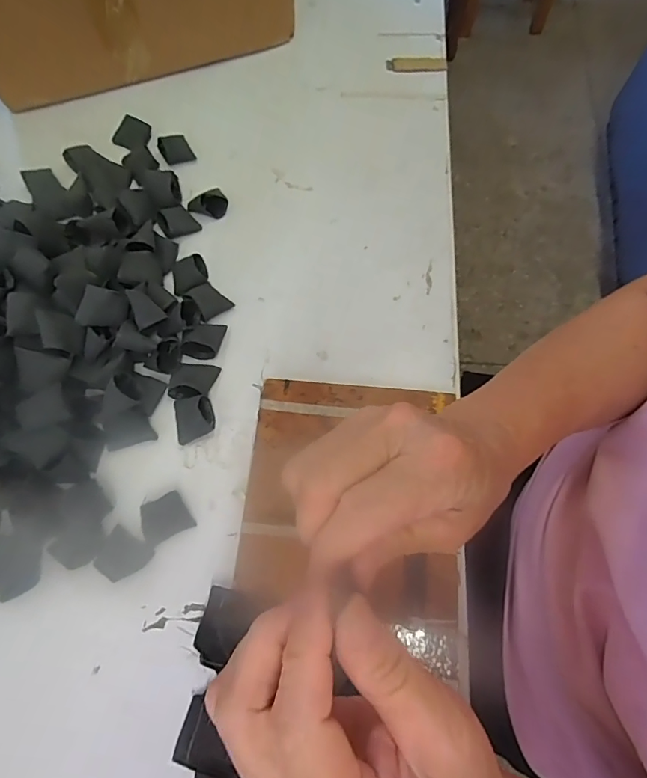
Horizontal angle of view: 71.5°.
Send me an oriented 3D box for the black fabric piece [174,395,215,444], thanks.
[{"bbox_3d":[-0.118,0.024,0.406,0.036,0.021,0.040,-11,70,-2],"label":"black fabric piece"}]

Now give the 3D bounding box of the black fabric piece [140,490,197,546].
[{"bbox_3d":[-0.139,0.112,0.393,0.040,0.010,0.035,-27,71,-8],"label":"black fabric piece"}]

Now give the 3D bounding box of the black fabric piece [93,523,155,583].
[{"bbox_3d":[-0.168,0.141,0.376,0.040,0.004,0.037,30,73,12],"label":"black fabric piece"}]

